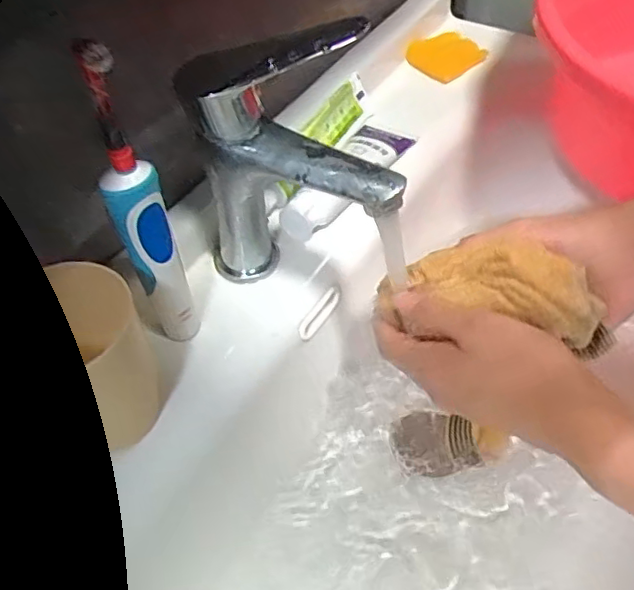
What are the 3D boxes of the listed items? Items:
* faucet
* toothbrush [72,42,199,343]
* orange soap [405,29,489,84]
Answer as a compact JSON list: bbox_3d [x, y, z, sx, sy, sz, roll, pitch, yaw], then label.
[{"bbox_3d":[-0.006,-0.080,0.390,0.136,0.179,0.067,18,55,18],"label":"faucet"},{"bbox_3d":[-0.099,-0.042,0.340,0.029,0.214,0.028,-26,53,-16],"label":"toothbrush"},{"bbox_3d":[0.136,-0.253,0.634,0.074,0.024,0.054,-27,54,-16],"label":"orange soap"}]

